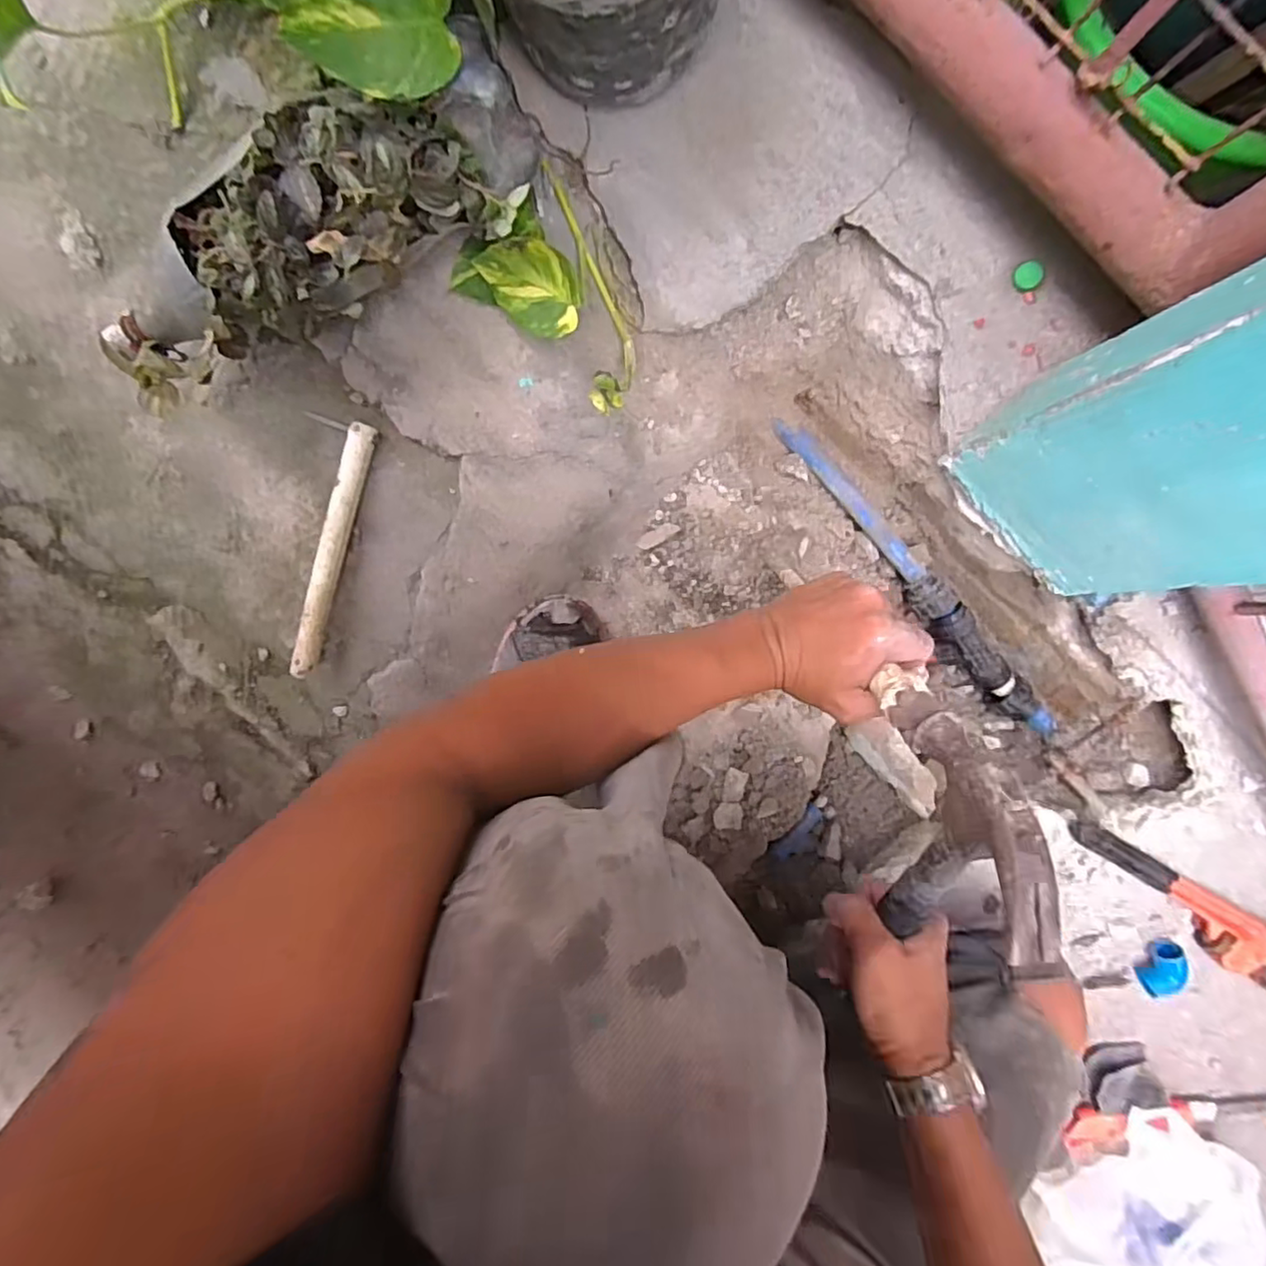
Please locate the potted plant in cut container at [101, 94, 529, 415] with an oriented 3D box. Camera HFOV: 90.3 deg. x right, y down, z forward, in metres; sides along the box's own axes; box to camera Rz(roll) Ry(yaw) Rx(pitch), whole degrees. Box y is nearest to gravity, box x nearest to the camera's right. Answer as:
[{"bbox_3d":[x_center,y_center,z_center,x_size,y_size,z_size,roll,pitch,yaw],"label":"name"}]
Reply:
[{"bbox_3d":[-0.231,-0.265,0.444,0.303,0.110,0.096,-22,91,13],"label":"potted plant in cut container"}]

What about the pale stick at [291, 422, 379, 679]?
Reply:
[{"bbox_3d":[-0.256,-0.068,0.537,0.020,0.020,0.219,19,101,-5],"label":"pale stick"}]

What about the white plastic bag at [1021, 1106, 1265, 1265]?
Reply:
[{"bbox_3d":[0.491,0.557,0.595,0.199,0.063,0.169,-37,93,-5],"label":"white plastic bag"}]

